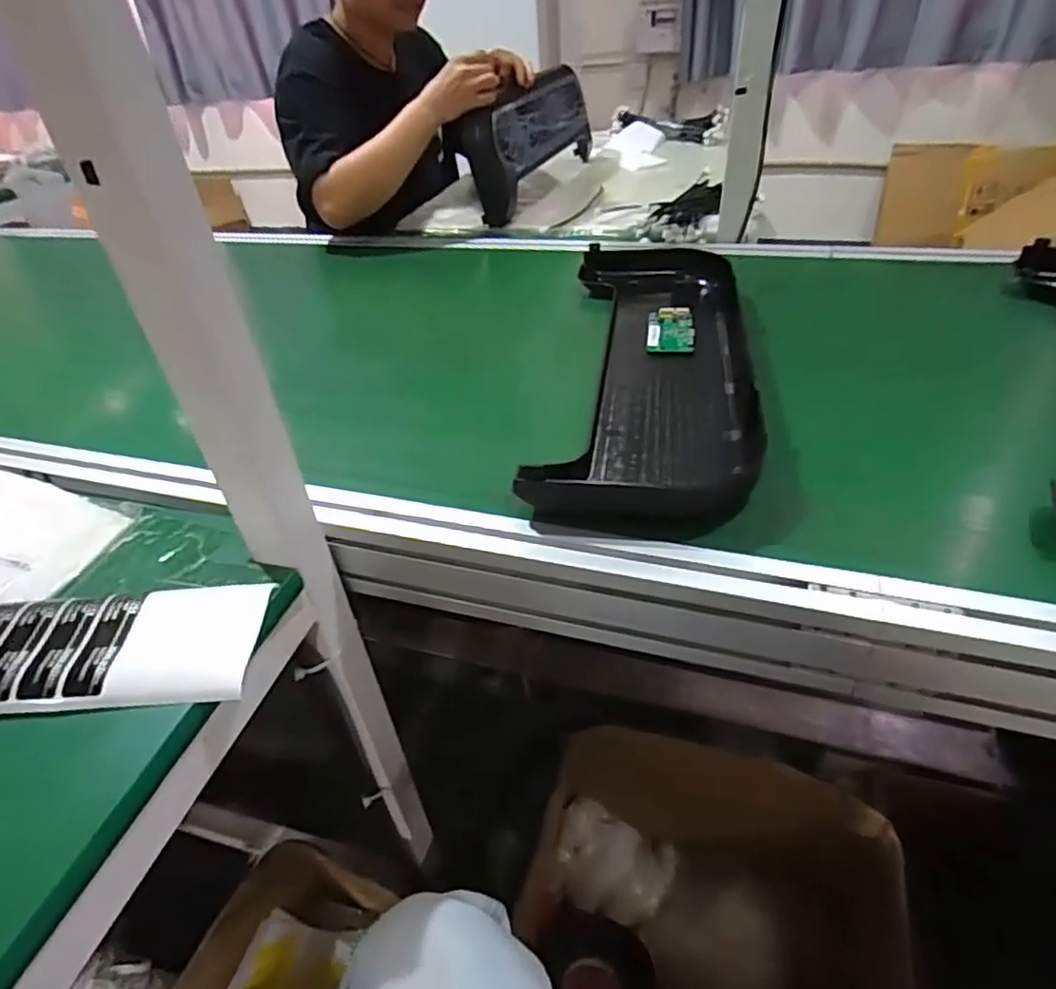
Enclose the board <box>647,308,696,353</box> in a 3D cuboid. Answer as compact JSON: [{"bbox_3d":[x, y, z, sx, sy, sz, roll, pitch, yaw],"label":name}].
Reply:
[{"bbox_3d":[0.161,-0.186,0.708,0.050,0.010,0.094,4,40,11],"label":"board"}]

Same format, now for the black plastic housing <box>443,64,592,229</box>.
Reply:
[{"bbox_3d":[0.003,-0.652,1.150,0.091,0.168,0.480,10,42,18],"label":"black plastic housing"}]

